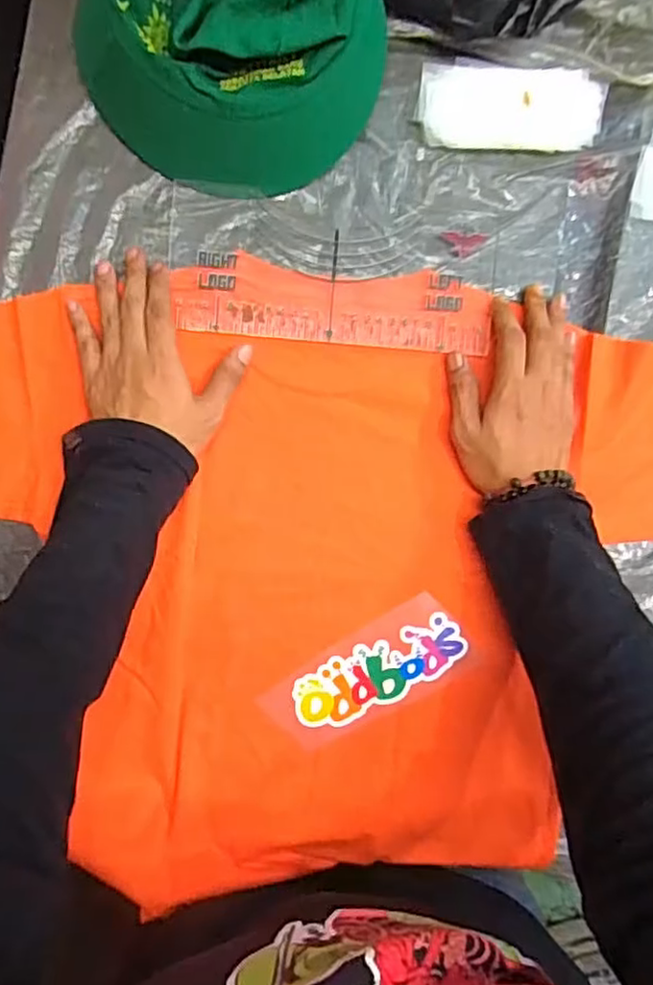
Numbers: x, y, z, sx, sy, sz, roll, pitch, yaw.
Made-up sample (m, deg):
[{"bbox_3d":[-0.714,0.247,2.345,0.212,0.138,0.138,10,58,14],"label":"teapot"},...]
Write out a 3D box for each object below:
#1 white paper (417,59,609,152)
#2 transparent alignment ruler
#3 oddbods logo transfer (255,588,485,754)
[{"bbox_3d":[0.149,-0.308,0.513,0.148,0.013,0.060,2,90,-3],"label":"white paper"},{"bbox_3d":[0.007,-0.167,0.512,0.251,0.008,0.093,3,87,-4],"label":"transparent alignment ruler"},{"bbox_3d":[0.035,0.148,0.511,0.161,0.006,0.069,-31,92,-3],"label":"oddbods logo transfer"}]

